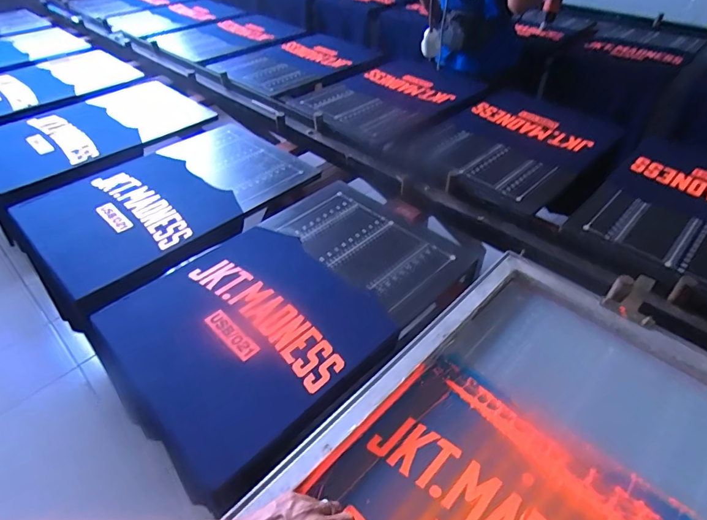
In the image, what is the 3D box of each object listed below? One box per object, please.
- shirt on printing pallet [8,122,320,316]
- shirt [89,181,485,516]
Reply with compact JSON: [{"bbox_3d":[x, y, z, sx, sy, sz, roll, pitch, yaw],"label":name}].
[{"bbox_3d":[-0.414,-0.159,0.999,0.419,0.030,0.594,33,53,30],"label":"shirt on printing pallet"},{"bbox_3d":[-0.095,0.073,0.784,0.604,0.053,0.426,-35,53,-30],"label":"shirt"}]

